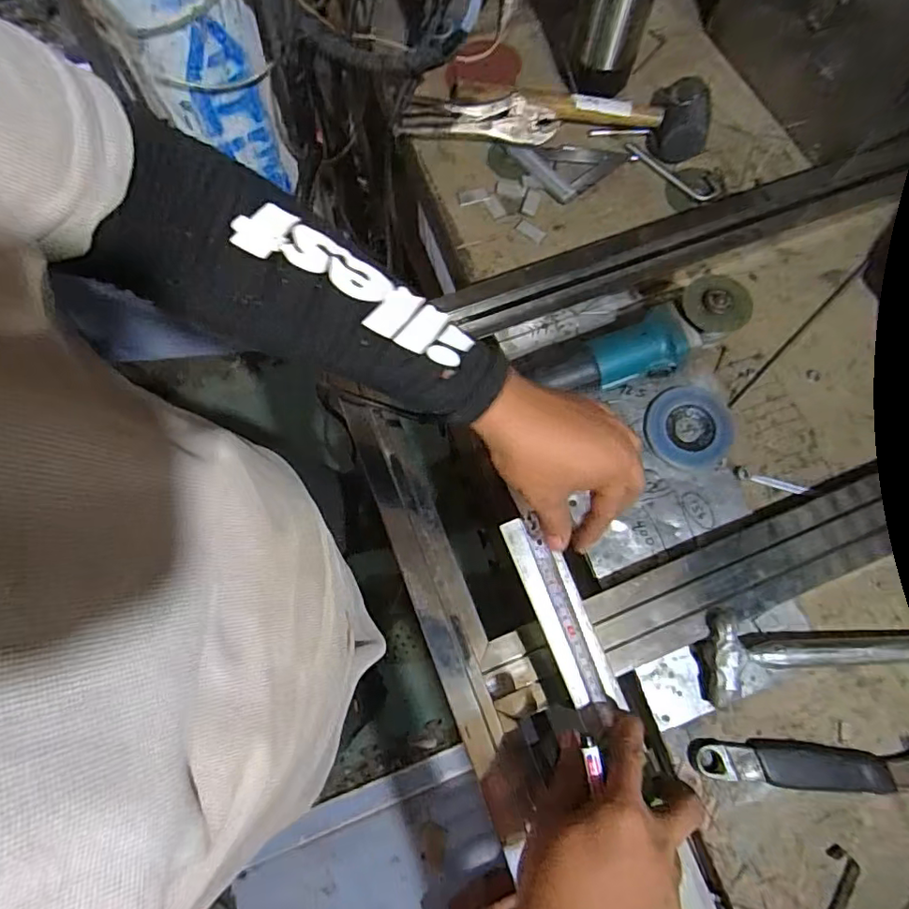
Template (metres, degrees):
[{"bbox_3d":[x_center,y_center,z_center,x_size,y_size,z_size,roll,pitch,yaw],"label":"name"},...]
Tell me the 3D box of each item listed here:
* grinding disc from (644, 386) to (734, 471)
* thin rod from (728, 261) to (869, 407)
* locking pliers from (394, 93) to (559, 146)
[{"bbox_3d":[0.271,-0.030,0.631,0.098,0.016,0.092,0,74,0],"label":"grinding disc"},{"bbox_3d":[0.424,-0.151,0.679,0.282,0.006,0.007,-42,78,-11],"label":"thin rod"},{"bbox_3d":[0.031,-0.451,0.749,0.211,0.034,0.052,2,74,1],"label":"locking pliers"}]

